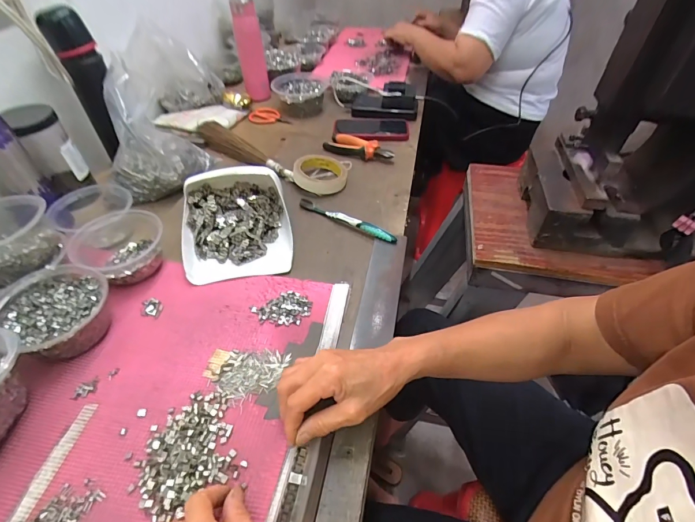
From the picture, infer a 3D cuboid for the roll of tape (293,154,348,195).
[{"bbox_3d":[-0.050,-0.165,0.671,0.097,0.027,0.096,1,47,-1],"label":"roll of tape"}]

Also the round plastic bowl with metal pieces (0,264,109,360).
[{"bbox_3d":[-0.341,0.061,0.428,0.117,0.055,0.104,22,50,18],"label":"round plastic bowl with metal pieces"}]

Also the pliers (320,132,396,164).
[{"bbox_3d":[0.024,-0.233,0.739,0.148,0.020,0.054,22,50,18],"label":"pliers"}]

